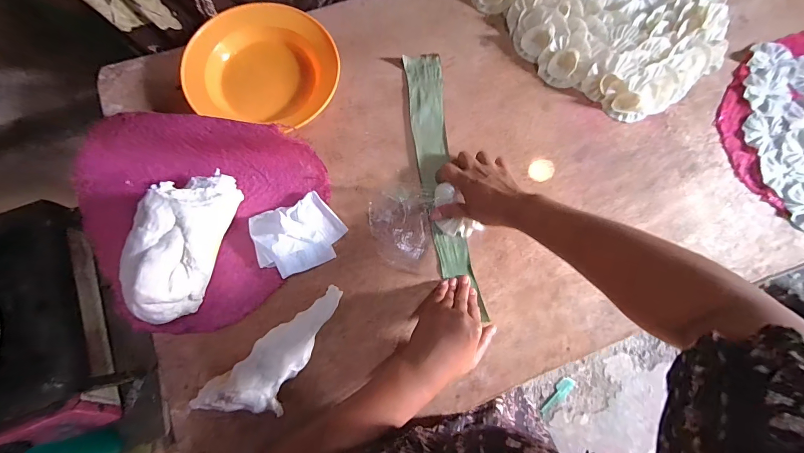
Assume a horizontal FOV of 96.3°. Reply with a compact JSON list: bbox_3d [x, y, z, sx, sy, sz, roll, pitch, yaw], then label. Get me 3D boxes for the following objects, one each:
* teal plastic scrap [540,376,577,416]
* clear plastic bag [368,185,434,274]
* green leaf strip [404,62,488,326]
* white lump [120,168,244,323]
[{"bbox_3d":[0.583,0.635,1.347,0.047,0.009,0.171,43,81,8],"label":"teal plastic scrap"},{"bbox_3d":[-0.003,0.001,0.504,0.085,0.023,0.114,4,78,0],"label":"clear plastic bag"},{"bbox_3d":[0.058,-0.072,0.533,0.058,0.009,0.404,-7,78,-7],"label":"green leaf strip"},{"bbox_3d":[-0.274,0.016,0.441,0.079,0.069,0.185,11,78,2],"label":"white lump"}]

